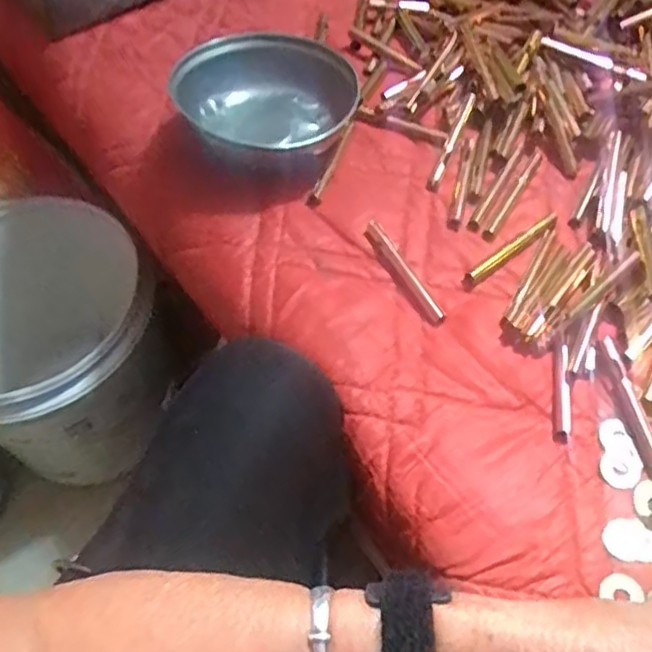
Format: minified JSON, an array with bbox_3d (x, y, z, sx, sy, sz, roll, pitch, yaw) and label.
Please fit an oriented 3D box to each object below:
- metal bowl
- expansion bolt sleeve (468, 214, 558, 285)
[{"bbox_3d":[-0.038,-0.167,0.503,0.131,0.056,0.131,-1,56,2],"label":"metal bowl"},{"bbox_3d":[0.132,-0.055,0.460,0.086,0.006,0.011,-35,61,-19],"label":"expansion bolt sleeve"}]

